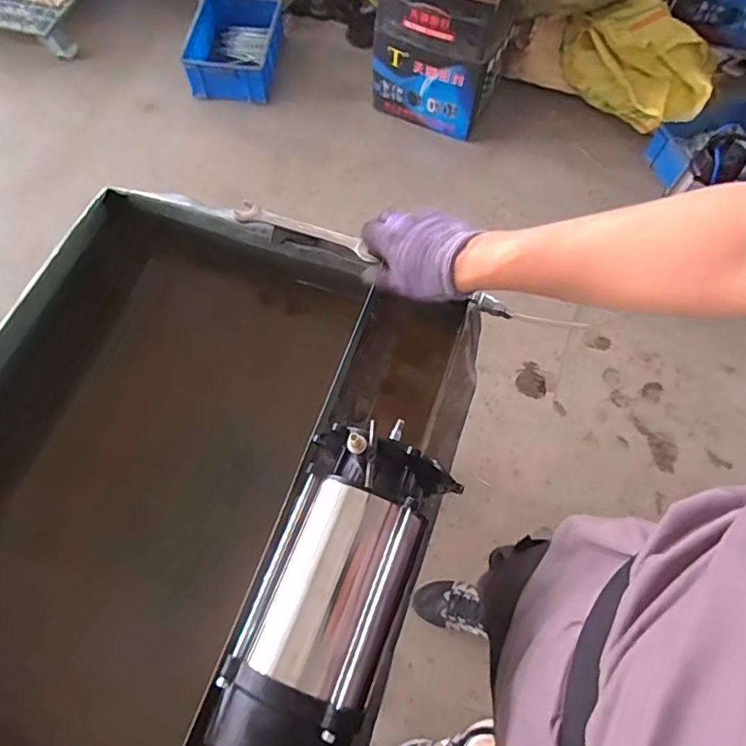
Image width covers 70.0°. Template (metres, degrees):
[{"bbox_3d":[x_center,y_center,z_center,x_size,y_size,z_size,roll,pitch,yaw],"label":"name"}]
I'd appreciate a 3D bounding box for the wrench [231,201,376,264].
[{"bbox_3d":[-0.093,-0.197,0.733,0.210,0.016,0.031,21,67,11],"label":"wrench"}]

